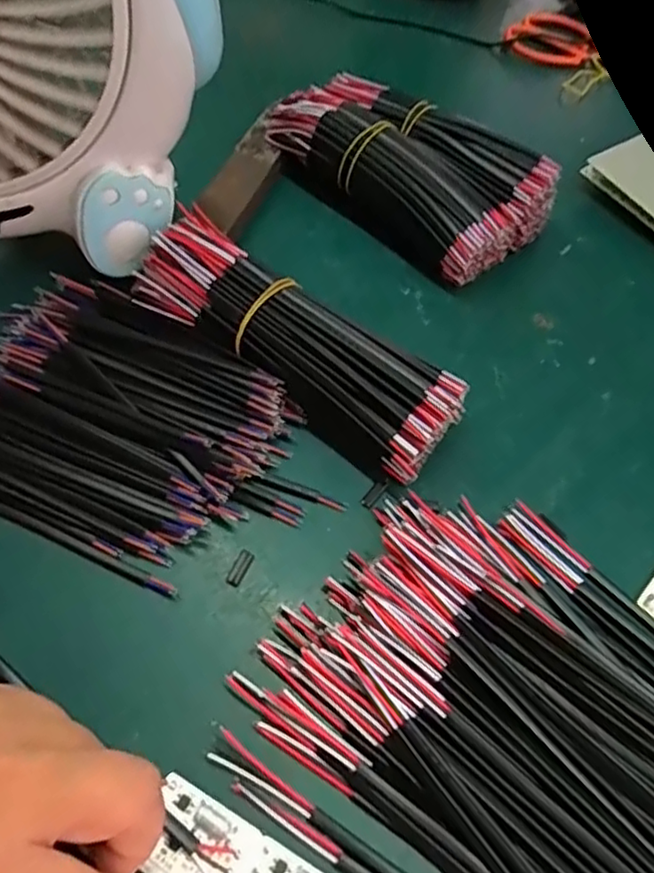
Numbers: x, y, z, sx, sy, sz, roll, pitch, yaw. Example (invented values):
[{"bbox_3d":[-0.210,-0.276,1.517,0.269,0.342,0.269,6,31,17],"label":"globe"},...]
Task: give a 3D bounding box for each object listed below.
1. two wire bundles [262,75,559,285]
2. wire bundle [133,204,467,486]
[{"bbox_3d":[0.048,-0.168,0.409,0.170,0.050,0.099,40,64,21],"label":"two wire bundles"},{"bbox_3d":[-0.018,-0.047,0.324,0.180,0.044,0.058,34,62,18],"label":"wire bundle"}]

